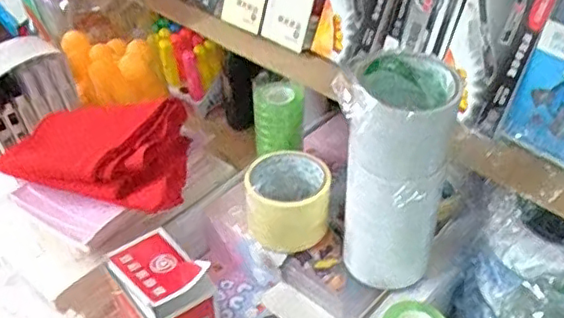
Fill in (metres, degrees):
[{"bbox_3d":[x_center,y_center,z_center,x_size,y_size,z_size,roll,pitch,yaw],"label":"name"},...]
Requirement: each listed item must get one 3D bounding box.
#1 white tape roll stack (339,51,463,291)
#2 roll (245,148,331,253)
[{"bbox_3d":[0.106,0.019,0.562,0.083,0.211,0.097,21,46,25],"label":"white tape roll stack"},{"bbox_3d":[0.008,0.045,0.657,0.085,0.068,0.089,-2,41,1],"label":"roll"}]

